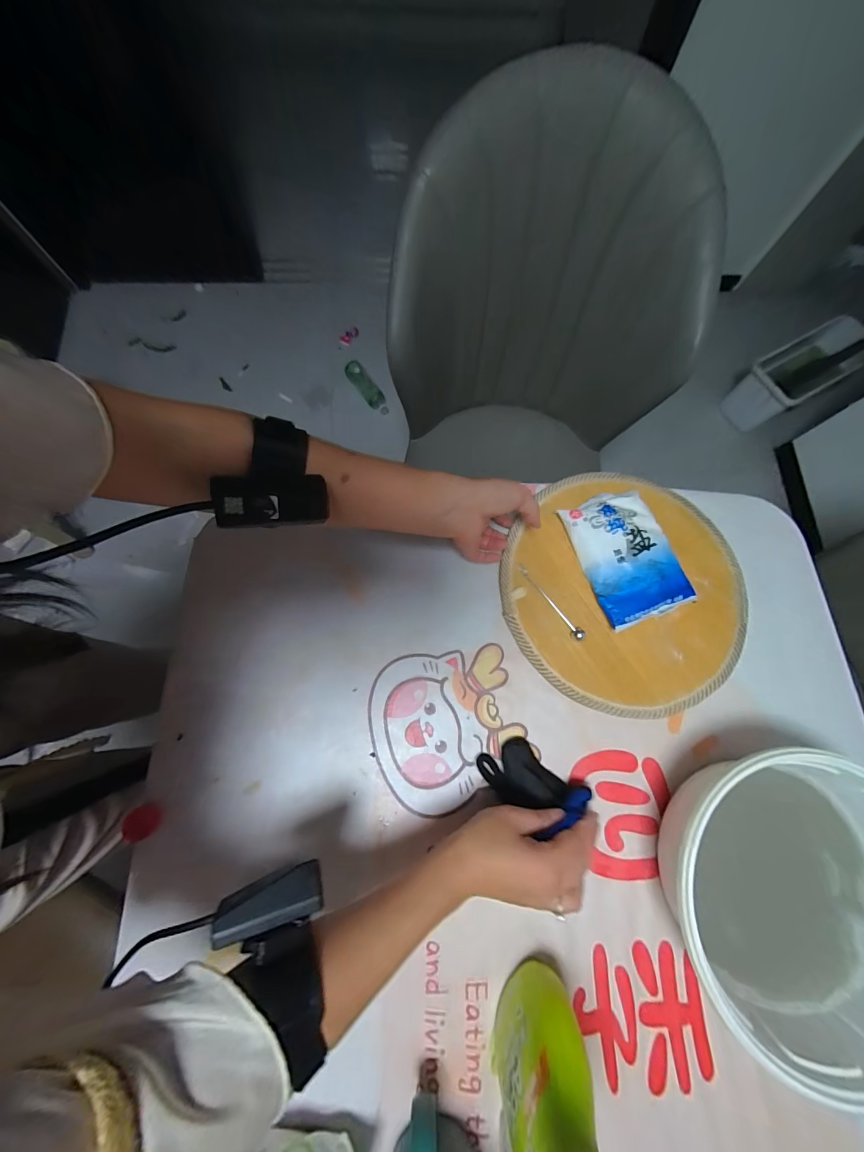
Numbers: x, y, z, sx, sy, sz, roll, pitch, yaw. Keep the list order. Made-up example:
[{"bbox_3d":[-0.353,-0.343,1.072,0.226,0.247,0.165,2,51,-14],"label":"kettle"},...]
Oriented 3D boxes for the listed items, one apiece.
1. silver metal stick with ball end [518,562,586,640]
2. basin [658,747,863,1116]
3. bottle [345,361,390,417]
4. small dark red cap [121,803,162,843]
[{"bbox_3d":[0.136,0.029,0.432,0.012,0.011,0.107,-36,80,-9],"label":"silver metal stick with ball end"},{"bbox_3d":[0.330,0.282,0.342,0.195,0.089,0.227,12,77,2],"label":"basin"},{"bbox_3d":[-0.218,-0.630,1.268,0.060,0.058,0.212,-33,80,-9],"label":"bottle"},{"bbox_3d":[-0.290,0.247,0.380,0.029,0.020,0.031,0,76,-1],"label":"small dark red cap"}]

